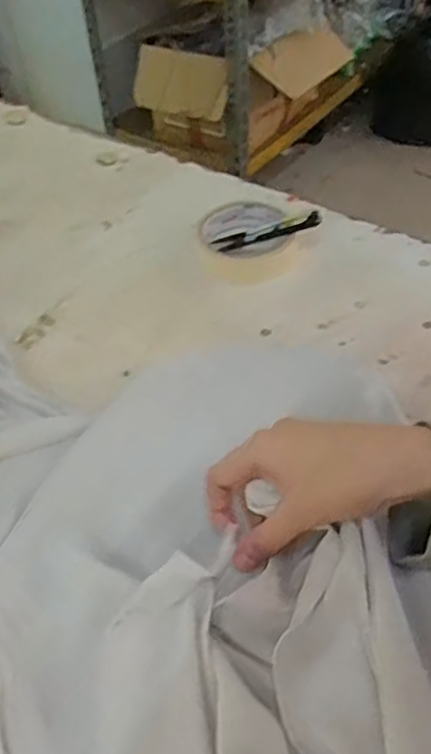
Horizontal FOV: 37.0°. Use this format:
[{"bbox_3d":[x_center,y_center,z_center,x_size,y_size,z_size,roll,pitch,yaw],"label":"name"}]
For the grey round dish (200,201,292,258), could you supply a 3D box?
[{"bbox_3d":[0.030,-0.136,0.588,0.079,0.018,0.072,-2,49,2],"label":"grey round dish"}]

